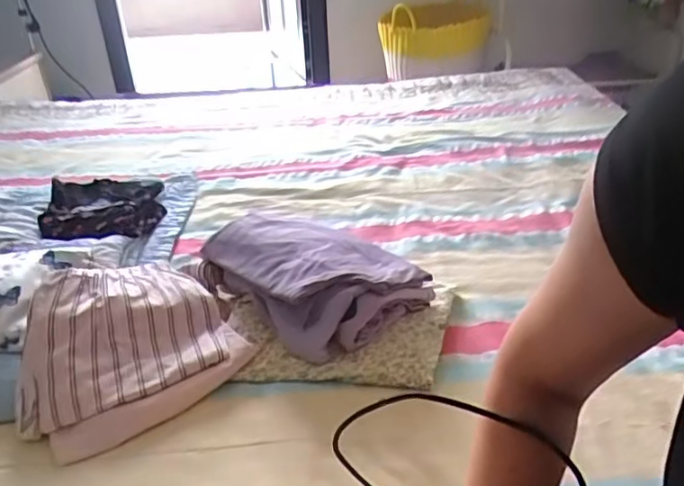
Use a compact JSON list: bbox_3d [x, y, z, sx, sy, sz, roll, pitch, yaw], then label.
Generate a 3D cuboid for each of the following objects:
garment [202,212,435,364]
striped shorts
[{"bbox_3d":[-0.040,0.025,0.842,0.230,0.091,0.333,-25,38,-32],"label":"garment"},{"bbox_3d":[-0.267,0.107,0.737,0.265,0.090,0.247,-16,33,-21],"label":"striped shorts"}]

